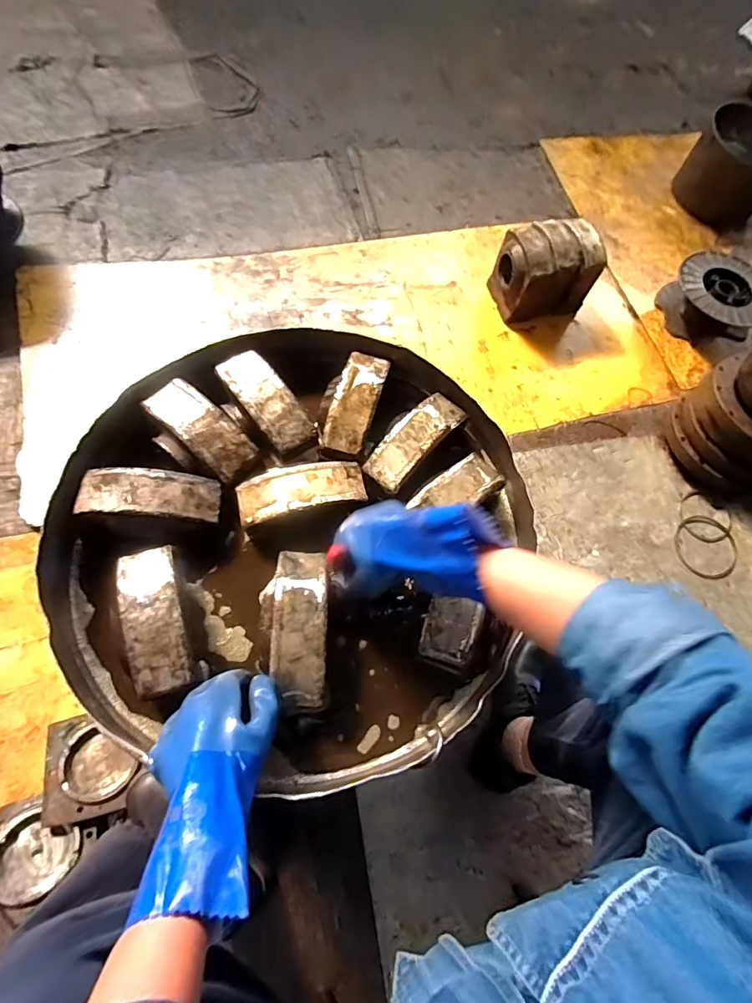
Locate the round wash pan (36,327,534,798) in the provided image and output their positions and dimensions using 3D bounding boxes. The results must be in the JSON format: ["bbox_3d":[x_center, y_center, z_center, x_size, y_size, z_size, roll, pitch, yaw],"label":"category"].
[{"bbox_3d":[-0.094,0.027,0.594,0.528,0.097,0.545,2,69,-5],"label":"round wash pan"}]

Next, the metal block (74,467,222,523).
[{"bbox_3d":[-0.279,-0.008,0.572,0.162,0.038,0.061,1,69,-6],"label":"metal block"}]

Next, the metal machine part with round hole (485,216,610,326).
[{"bbox_3d":[0.434,-0.589,1.185,0.227,0.162,0.156,-13,69,-7],"label":"metal machine part with round hole"}]

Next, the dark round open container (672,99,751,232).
[{"bbox_3d":[1.062,-0.990,1.372,0.275,0.177,0.335,34,71,11],"label":"dark round open container"}]

